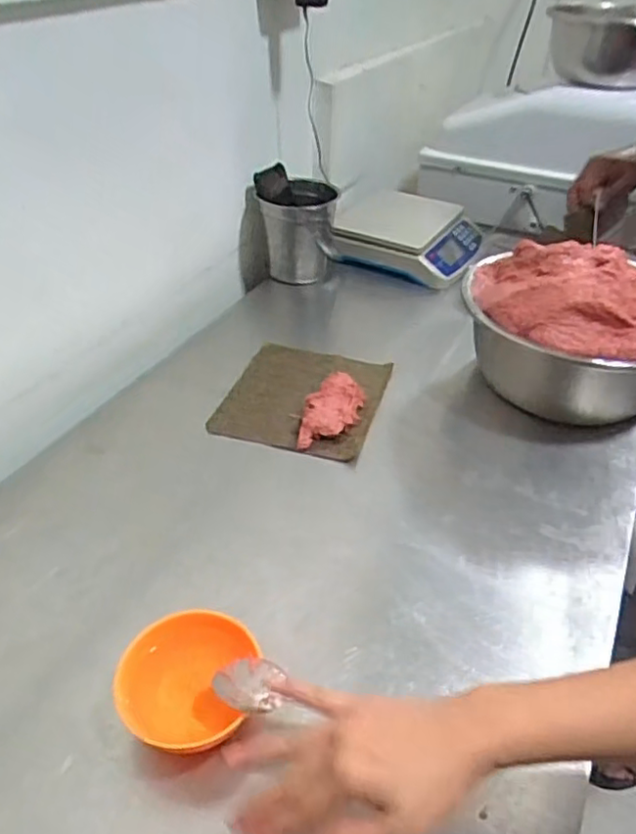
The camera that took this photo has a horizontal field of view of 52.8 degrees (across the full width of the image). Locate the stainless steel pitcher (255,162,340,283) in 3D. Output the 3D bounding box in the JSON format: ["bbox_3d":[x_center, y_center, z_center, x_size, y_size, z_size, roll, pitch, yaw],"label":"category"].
[{"bbox_3d":[-0.034,-0.304,1.029,0.126,0.145,0.127,-2,40,-4],"label":"stainless steel pitcher"}]

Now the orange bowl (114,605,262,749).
[{"bbox_3d":[-0.100,0.203,0.482,0.093,0.051,0.101,1,40,0],"label":"orange bowl"}]

